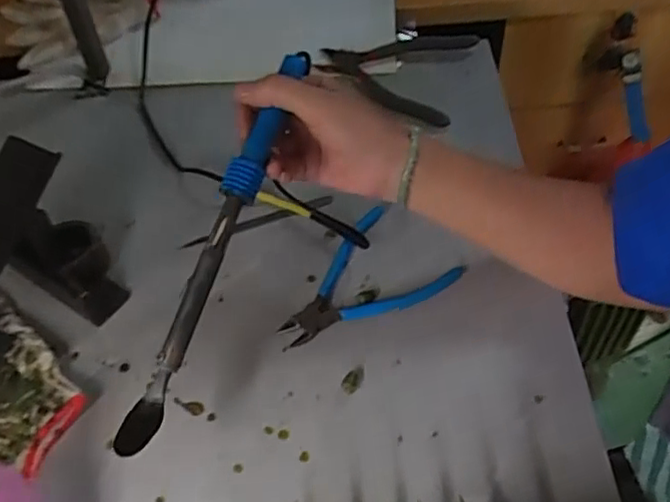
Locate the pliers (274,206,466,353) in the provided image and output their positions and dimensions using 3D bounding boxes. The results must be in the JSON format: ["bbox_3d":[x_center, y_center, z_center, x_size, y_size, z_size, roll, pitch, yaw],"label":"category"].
[{"bbox_3d":[0.022,0.032,0.501,0.097,0.015,0.141,35,62,28],"label":"pliers"}]

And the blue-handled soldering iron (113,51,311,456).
[{"bbox_3d":[-0.076,-0.009,0.411,0.024,0.020,0.286,16,77,18],"label":"blue-handled soldering iron"}]

